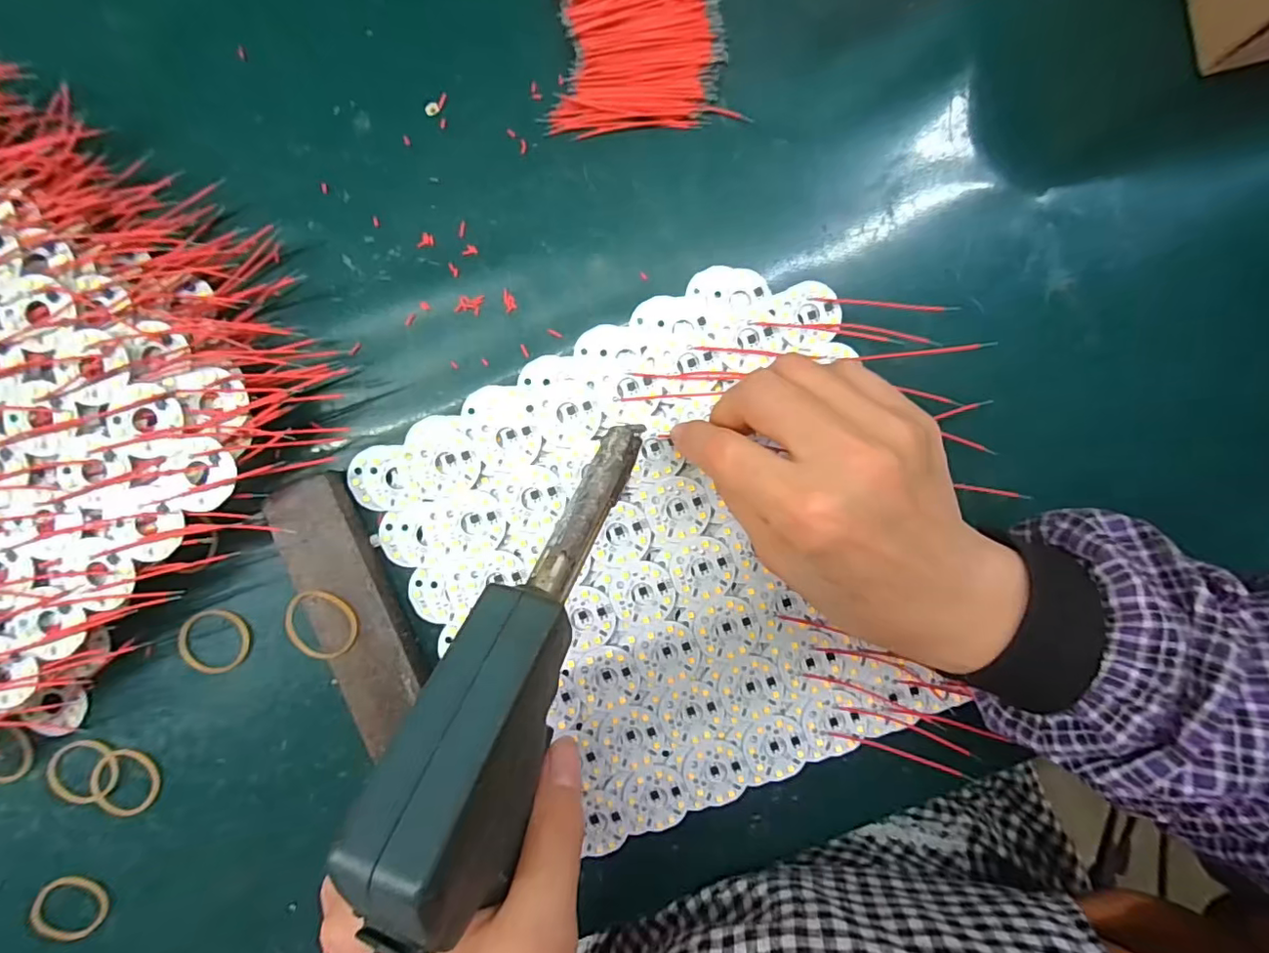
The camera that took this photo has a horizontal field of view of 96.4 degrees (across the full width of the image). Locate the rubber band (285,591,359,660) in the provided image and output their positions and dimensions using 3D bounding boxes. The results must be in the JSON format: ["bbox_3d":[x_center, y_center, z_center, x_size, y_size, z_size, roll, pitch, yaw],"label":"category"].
[{"bbox_3d":[-0.145,0.069,0.263,0.033,0.004,0.033,0,94,5],"label":"rubber band"}]

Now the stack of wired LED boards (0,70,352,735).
[{"bbox_3d":[-0.304,-0.038,0.253,0.268,0.040,0.274,43,91,-2],"label":"stack of wired LED boards"}]

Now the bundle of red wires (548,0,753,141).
[{"bbox_3d":[0.000,-0.213,0.263,0.081,0.012,0.093,-6,92,-1],"label":"bundle of red wires"}]

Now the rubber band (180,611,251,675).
[{"bbox_3d":[-0.204,0.080,0.275,0.033,0.004,0.031,0,92,-1],"label":"rubber band"}]

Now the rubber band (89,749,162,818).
[{"bbox_3d":[-0.246,0.148,0.274,0.029,0.005,0.030,0,92,-1],"label":"rubber band"}]

